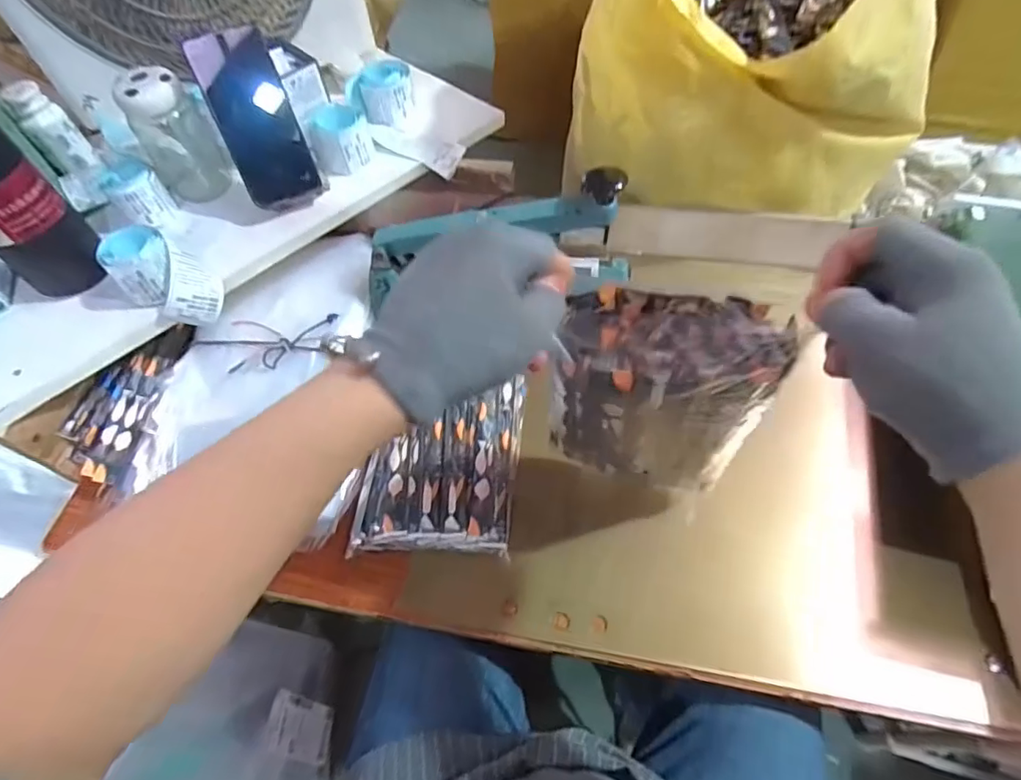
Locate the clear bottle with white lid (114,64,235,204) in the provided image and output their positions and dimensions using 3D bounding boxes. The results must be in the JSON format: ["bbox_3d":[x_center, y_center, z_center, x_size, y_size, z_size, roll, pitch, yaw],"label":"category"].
[{"bbox_3d":[-0.377,-0.291,0.611,0.078,0.148,0.078,-34,61,-17],"label":"clear bottle with white lid"}]

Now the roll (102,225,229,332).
[{"bbox_3d":[-0.357,-0.116,0.549,0.097,0.073,0.068,24,62,18],"label":"roll"}]

